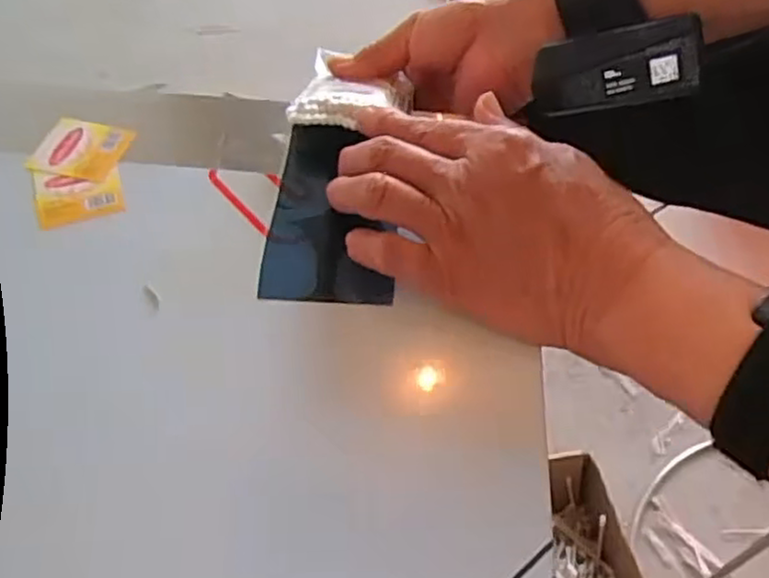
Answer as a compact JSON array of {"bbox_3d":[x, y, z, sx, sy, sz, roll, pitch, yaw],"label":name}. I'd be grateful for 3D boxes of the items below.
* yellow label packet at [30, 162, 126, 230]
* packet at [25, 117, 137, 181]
[{"bbox_3d":[-0.149,-0.047,0.344,0.040,0.005,0.038,-15,54,-13],"label":"yellow label packet"},{"bbox_3d":[-0.157,-0.072,0.364,0.042,0.006,0.036,10,53,6],"label":"packet"}]

